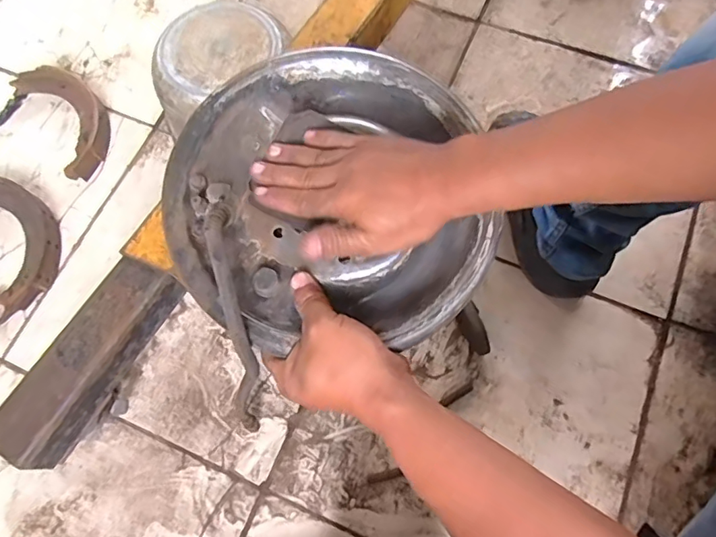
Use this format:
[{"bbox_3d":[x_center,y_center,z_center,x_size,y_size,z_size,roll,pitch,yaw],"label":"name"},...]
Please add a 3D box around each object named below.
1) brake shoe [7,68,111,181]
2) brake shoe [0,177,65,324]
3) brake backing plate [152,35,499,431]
[{"bbox_3d":[-0.453,-0.242,0.813,0.097,0.031,0.214,-34,75,-10],"label":"brake shoe"},{"bbox_3d":[-0.500,-0.039,0.749,0.116,0.031,0.226,-19,73,-6],"label":"brake shoe"},{"bbox_3d":[-0.024,-0.060,0.416,0.262,0.070,0.260,0,72,0],"label":"brake backing plate"}]

